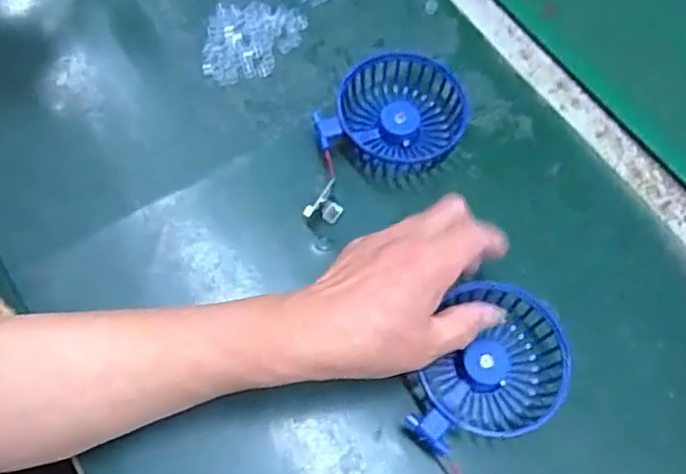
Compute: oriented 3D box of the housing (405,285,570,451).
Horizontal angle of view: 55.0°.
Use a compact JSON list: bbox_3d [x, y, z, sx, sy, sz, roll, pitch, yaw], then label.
[{"bbox_3d":[0.083,0.076,0.398,0.100,0.032,0.084,-13,67,-9],"label":"housing"}]

